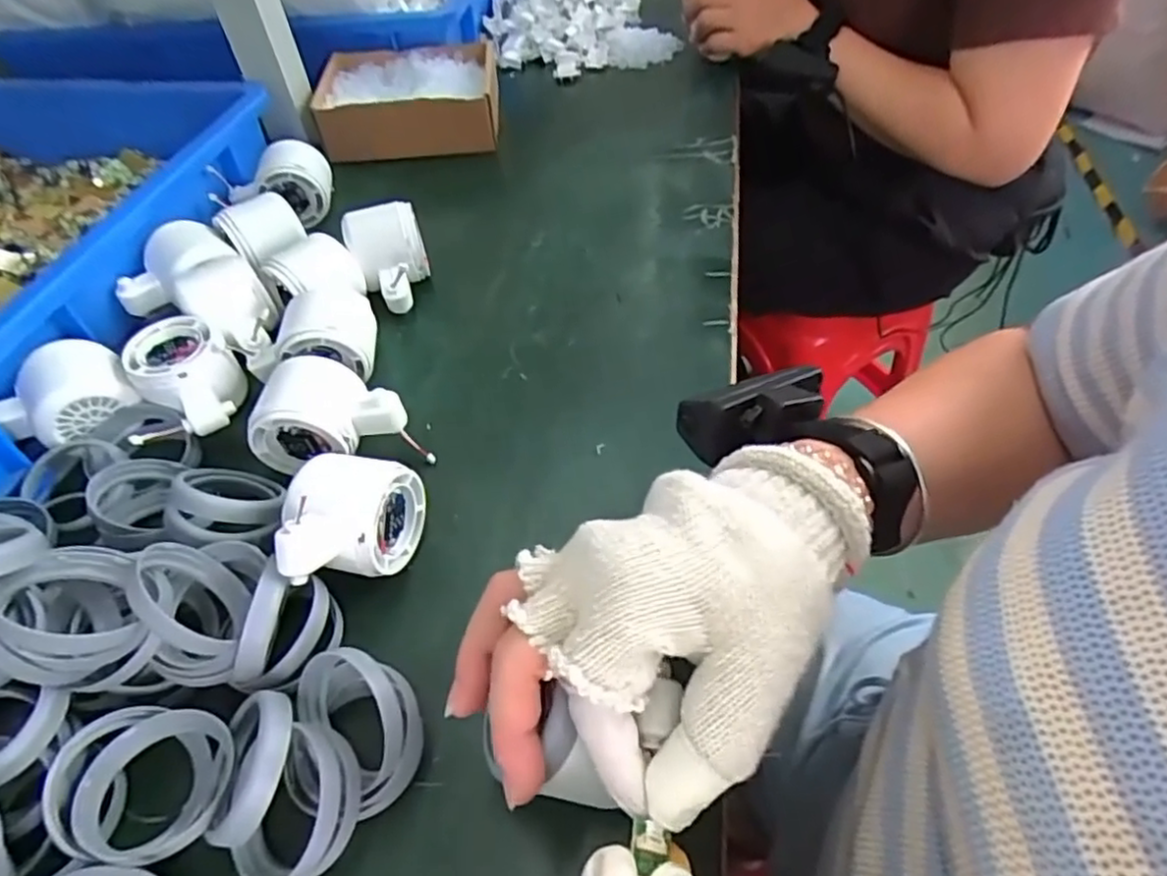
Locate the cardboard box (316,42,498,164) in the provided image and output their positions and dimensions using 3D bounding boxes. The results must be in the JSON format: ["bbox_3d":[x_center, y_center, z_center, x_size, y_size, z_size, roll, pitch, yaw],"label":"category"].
[{"bbox_3d":[-0.169,-0.332,0.671,0.159,0.052,0.138,-5,49,0],"label":"cardboard box"}]

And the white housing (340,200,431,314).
[{"bbox_3d":[-0.141,-0.127,0.502,0.053,0.058,0.071,-17,50,-10],"label":"white housing"}]

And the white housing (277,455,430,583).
[{"bbox_3d":[-0.120,0.045,0.347,0.052,0.058,0.073,4,50,8],"label":"white housing"}]

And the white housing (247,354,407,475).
[{"bbox_3d":[-0.145,-0.014,0.403,0.081,0.052,0.056,0,49,4],"label":"white housing"}]

